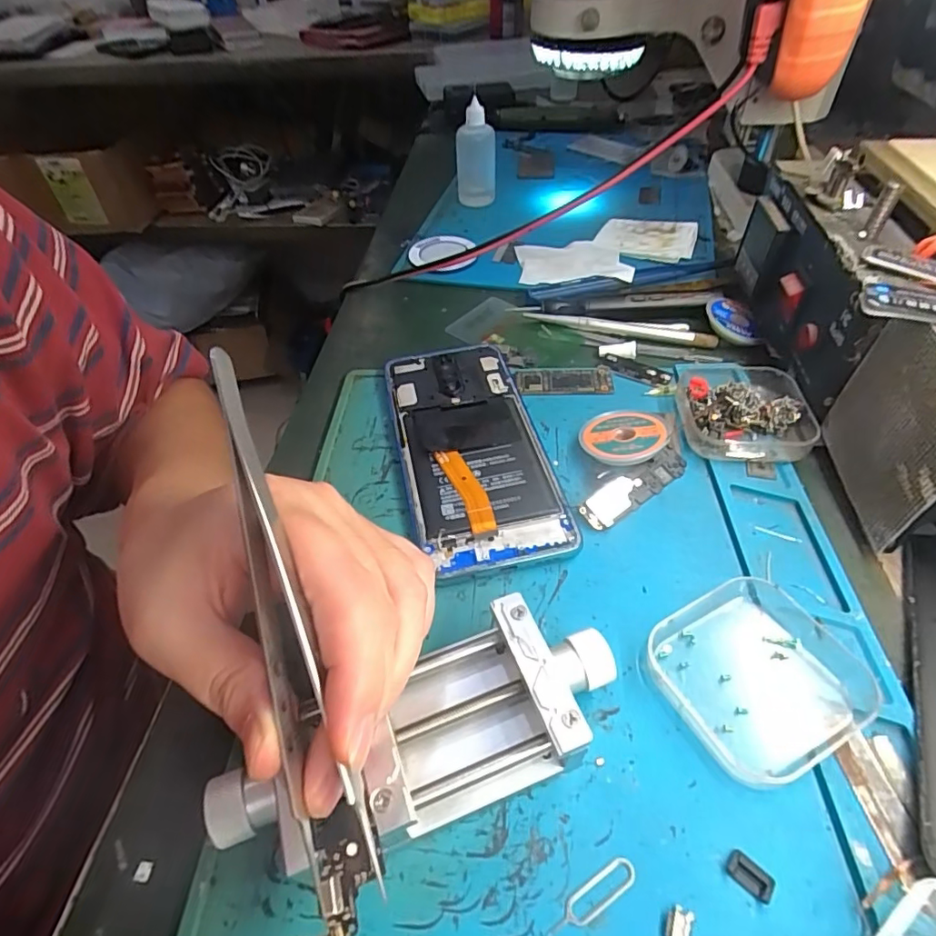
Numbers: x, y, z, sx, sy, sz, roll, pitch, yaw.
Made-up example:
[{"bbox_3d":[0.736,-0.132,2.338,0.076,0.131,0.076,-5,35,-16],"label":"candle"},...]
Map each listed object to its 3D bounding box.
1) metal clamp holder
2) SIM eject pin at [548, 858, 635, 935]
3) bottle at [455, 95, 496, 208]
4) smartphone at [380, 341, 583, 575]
[{"bbox_3d":[-0.014,0.093,0.185,0.137,0.032,0.052,-20,50,-15],"label":"metal clamp holder"},{"bbox_3d":[0.038,0.132,0.165,0.032,0.004,0.008,-26,52,-19],"label":"SIM eject pin"},{"bbox_3d":[0.007,-0.286,0.497,0.034,0.083,0.040,-5,47,0],"label":"bottle"},{"bbox_3d":[0.001,-0.013,0.294,0.073,0.011,0.160,-11,49,-7],"label":"smartphone"}]

